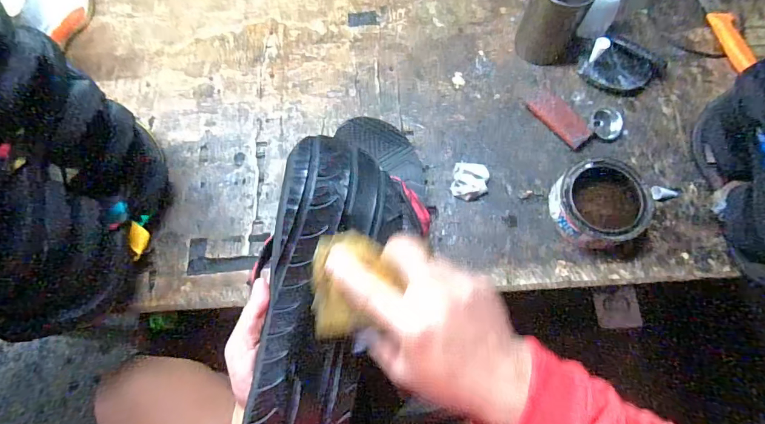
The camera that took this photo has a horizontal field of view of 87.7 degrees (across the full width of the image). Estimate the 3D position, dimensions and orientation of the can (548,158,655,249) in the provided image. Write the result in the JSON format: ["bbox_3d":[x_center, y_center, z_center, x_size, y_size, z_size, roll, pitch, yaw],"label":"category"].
[{"bbox_3d":[0.275,-0.008,0.498,0.118,0.044,0.110,4,71,3],"label":"can"}]

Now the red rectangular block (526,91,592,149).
[{"bbox_3d":[0.246,-0.130,0.552,0.041,0.011,0.092,-35,74,-10],"label":"red rectangular block"}]

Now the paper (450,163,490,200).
[{"bbox_3d":[0.116,-0.038,0.520,0.052,0.031,0.054,3,71,2],"label":"paper"}]

